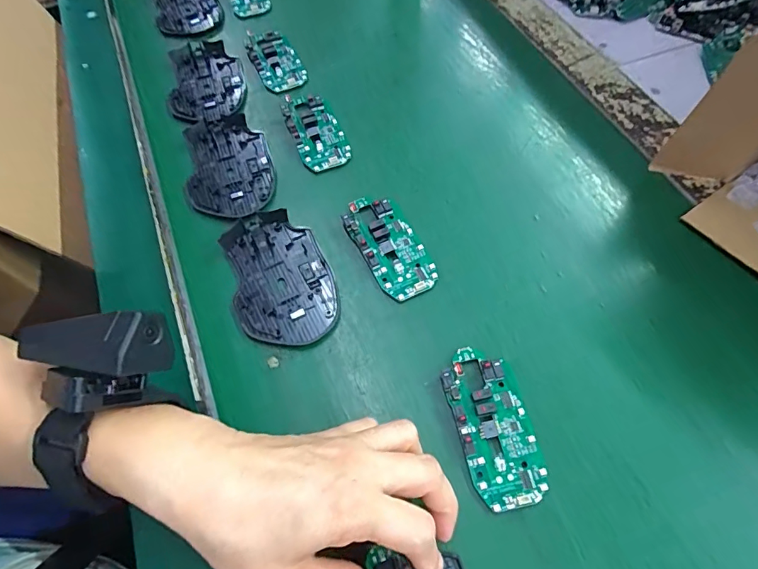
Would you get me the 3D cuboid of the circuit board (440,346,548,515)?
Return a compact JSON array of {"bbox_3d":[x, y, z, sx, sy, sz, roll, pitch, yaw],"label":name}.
[{"bbox_3d":[0.072,0.087,0.282,0.045,0.009,0.097,-13,62,-4],"label":"circuit board"}]

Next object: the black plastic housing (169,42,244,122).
[{"bbox_3d":[-0.176,-0.207,0.455,0.069,0.012,0.113,-8,62,-2],"label":"black plastic housing"}]

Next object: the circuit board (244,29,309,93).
[{"bbox_3d":[-0.108,-0.236,0.468,0.046,0.014,0.083,-26,64,-11],"label":"circuit board"}]

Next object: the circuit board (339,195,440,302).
[{"bbox_3d":[0.008,-0.032,0.347,0.044,0.010,0.093,-26,64,-11],"label":"circuit board"}]

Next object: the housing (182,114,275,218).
[{"bbox_3d":[-0.135,-0.107,0.401,0.073,0.006,0.113,-11,62,-3],"label":"housing"}]

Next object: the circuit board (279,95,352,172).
[{"bbox_3d":[-0.060,-0.147,0.420,0.046,0.012,0.095,-21,63,-9],"label":"circuit board"}]

